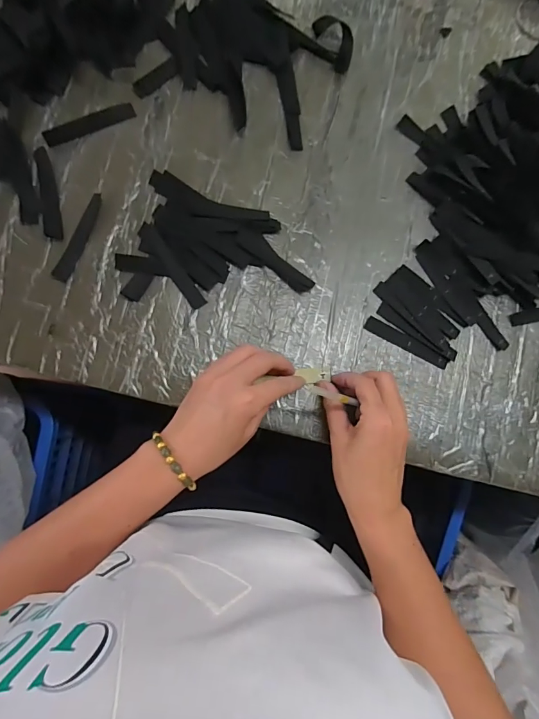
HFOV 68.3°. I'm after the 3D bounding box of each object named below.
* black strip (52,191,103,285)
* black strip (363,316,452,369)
[{"bbox_3d":[-0.184,-0.119,0.388,0.015,0.004,0.091,25,83,-10],"label":"black strip"},{"bbox_3d":[0.140,-0.017,0.405,0.091,0.004,0.015,28,87,1],"label":"black strip"}]

